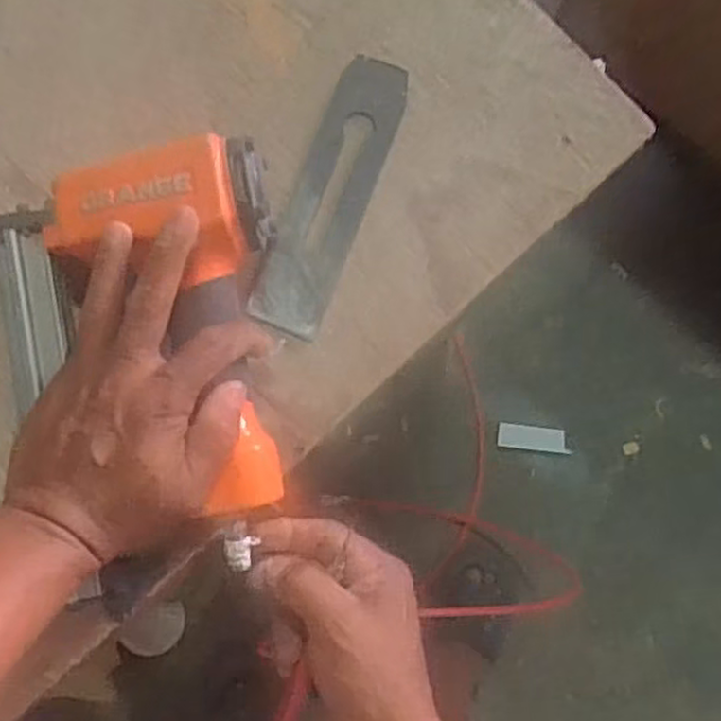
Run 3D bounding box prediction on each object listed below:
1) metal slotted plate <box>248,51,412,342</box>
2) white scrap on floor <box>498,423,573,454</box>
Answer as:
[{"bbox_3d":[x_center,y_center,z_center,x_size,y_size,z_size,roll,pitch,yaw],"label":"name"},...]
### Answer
[{"bbox_3d":[-0.017,-0.098,0.444,0.043,0.007,0.169,21,85,1],"label":"metal slotted plate"},{"bbox_3d":[0.275,0.124,1.194,0.111,0.008,0.038,7,84,-1],"label":"white scrap on floor"}]

